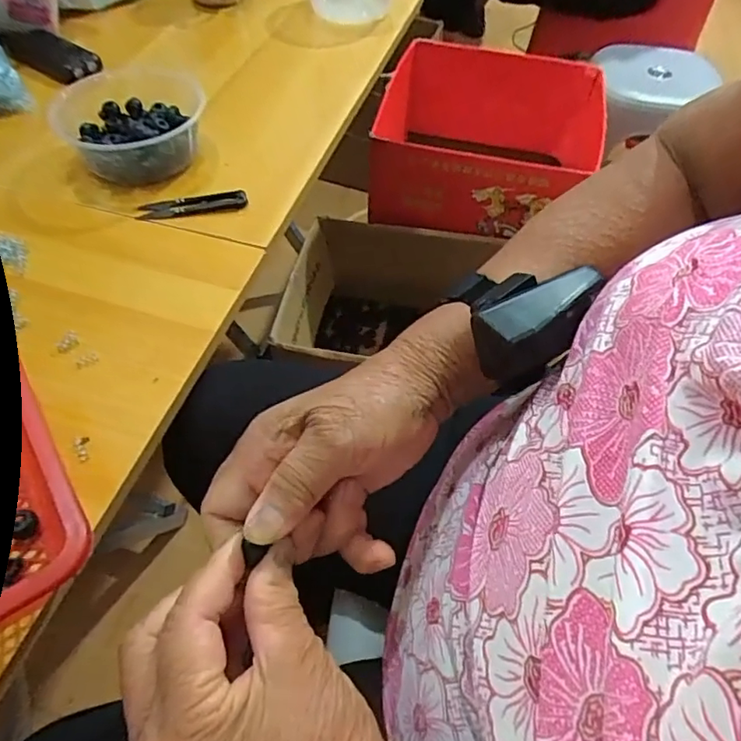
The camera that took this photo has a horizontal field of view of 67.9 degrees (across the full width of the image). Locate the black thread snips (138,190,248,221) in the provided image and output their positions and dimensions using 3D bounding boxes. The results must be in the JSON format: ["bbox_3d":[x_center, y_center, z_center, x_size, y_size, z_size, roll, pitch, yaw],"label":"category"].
[{"bbox_3d":[-0.169,-0.156,0.519,0.099,0.011,0.021,-5,54,-5],"label":"black thread snips"}]

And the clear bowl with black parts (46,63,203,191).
[{"bbox_3d":[-0.231,-0.243,0.544,0.137,0.067,0.142,-28,59,-20],"label":"clear bowl with black parts"}]

